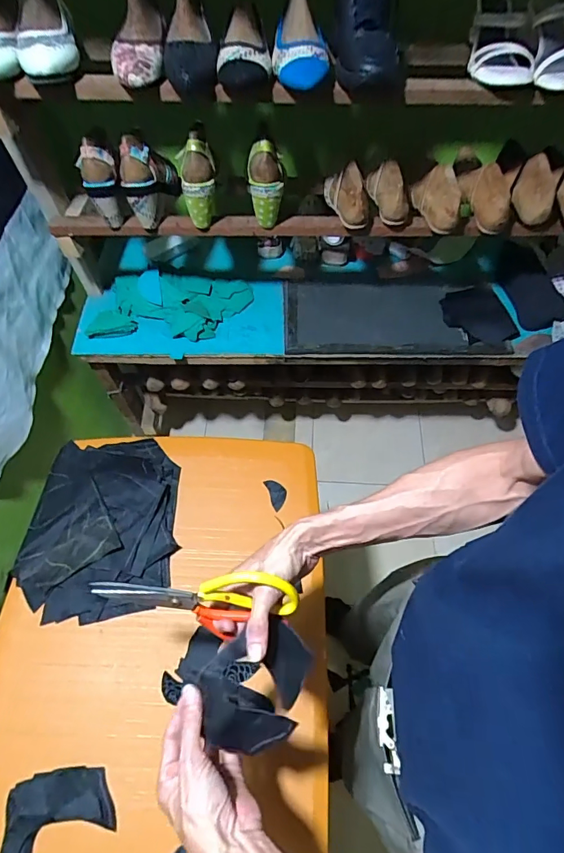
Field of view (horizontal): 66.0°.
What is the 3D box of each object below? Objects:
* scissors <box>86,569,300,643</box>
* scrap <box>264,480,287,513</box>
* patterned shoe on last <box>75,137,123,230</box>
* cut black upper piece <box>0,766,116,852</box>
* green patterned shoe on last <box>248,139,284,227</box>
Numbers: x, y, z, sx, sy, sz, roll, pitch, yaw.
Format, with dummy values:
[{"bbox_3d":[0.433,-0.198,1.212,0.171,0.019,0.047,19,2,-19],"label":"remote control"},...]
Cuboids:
[{"bbox_3d":[-0.091,0.188,0.470,0.209,0.080,0.016,-5,33,5],"label":"scissors"},{"bbox_3d":[-0.008,0.116,0.748,0.029,0.005,0.057,-17,61,-9],"label":"scrap"},{"bbox_3d":[-0.333,-0.441,0.804,0.059,0.150,0.070,-11,40,-6],"label":"patterned shoe on last"},{"bbox_3d":[-0.272,0.506,0.514,0.128,0.012,0.157,-4,60,-2],"label":"cut black upper piece"},{"bbox_3d":[-0.031,-0.456,0.818,0.065,0.142,0.062,-3,60,-1],"label":"green patterned shoe on last"}]

